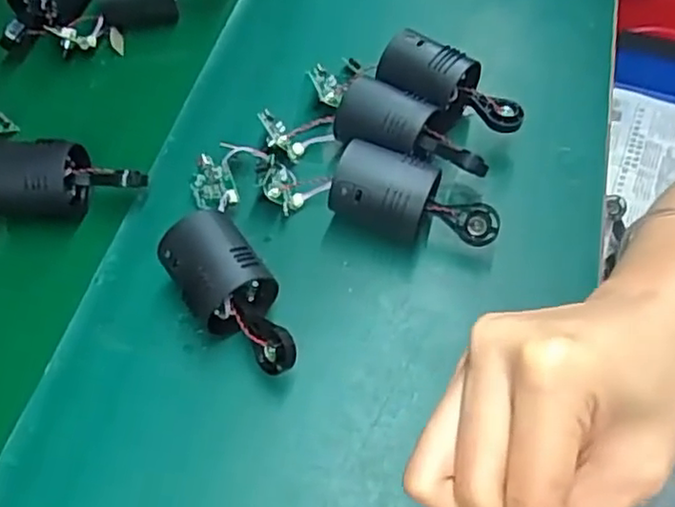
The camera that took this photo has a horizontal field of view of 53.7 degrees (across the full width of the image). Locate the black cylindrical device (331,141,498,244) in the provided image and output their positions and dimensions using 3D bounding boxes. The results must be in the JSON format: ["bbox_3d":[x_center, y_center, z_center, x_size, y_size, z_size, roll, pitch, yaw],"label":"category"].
[{"bbox_3d":[0.054,-0.037,0.462,0.116,0.048,0.047,20,59,-1],"label":"black cylindrical device"}]

